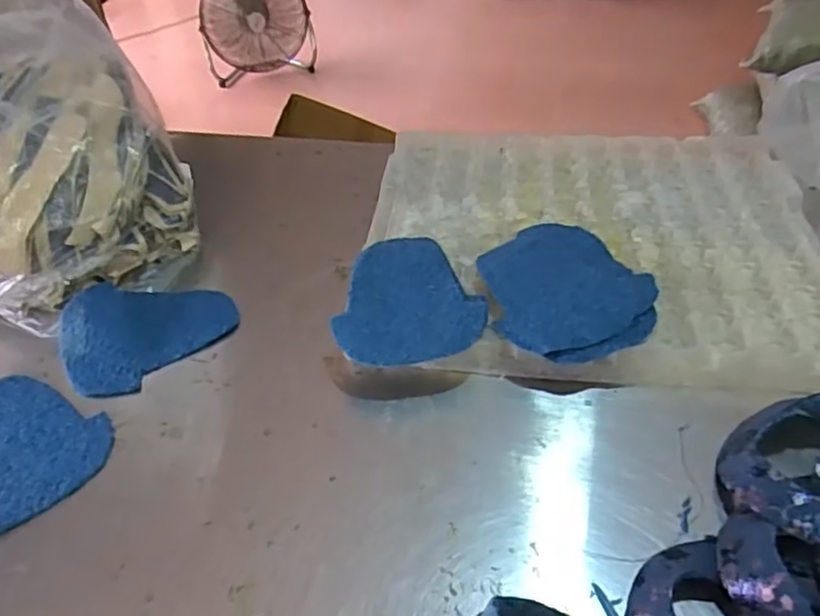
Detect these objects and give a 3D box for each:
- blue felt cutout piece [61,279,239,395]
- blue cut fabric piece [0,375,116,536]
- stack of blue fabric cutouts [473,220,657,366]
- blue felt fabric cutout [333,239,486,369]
[{"bbox_3d":[-0.242,0.013,0.593,0.149,0.026,0.115,-25,47,-22],"label":"blue felt cutout piece"},{"bbox_3d":[-0.316,0.104,0.517,0.121,0.005,0.155,-29,48,-26],"label":"blue cut fabric piece"},{"bbox_3d":[0.141,-0.024,0.579,0.140,0.015,0.174,-4,41,-1],"label":"stack of blue fabric cutouts"},{"bbox_3d":[-0.011,-0.010,0.567,0.122,0.011,0.153,-17,44,-15],"label":"blue felt fabric cutout"}]

